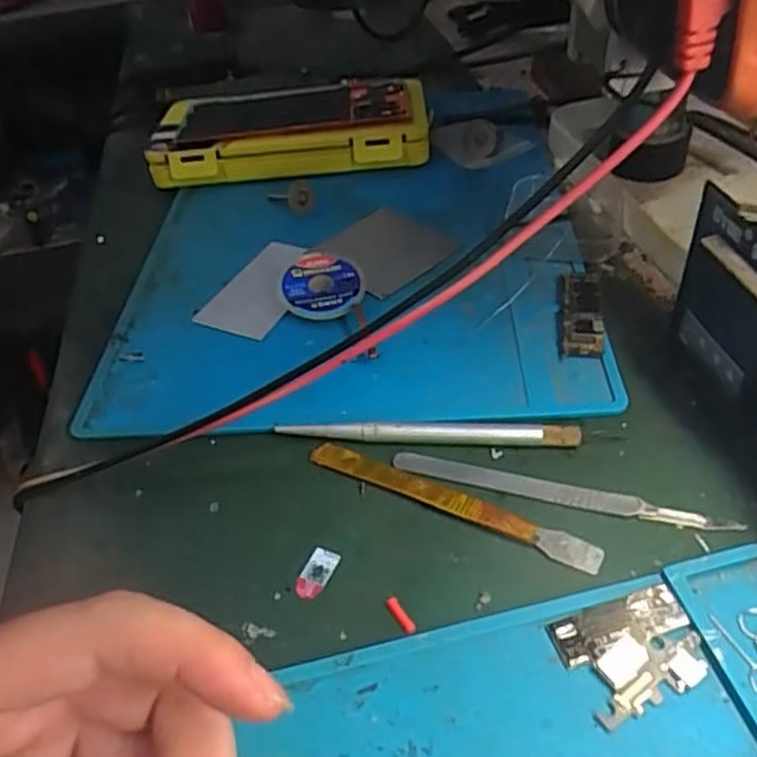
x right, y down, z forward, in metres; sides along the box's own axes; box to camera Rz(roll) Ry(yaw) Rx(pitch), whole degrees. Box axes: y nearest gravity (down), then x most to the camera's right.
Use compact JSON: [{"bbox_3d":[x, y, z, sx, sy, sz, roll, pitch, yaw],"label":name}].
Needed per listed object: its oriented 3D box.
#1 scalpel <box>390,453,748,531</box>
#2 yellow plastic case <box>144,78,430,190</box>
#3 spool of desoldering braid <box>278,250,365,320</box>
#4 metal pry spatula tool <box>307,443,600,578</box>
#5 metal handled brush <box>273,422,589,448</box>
[{"bbox_3d":[0.068,0.044,0.270,0.129,0.004,0.009,9,45,18],"label":"scalpel"},{"bbox_3d":[-0.063,-0.175,0.497,0.194,0.038,0.092,-2,43,6],"label":"yellow plastic case"},{"bbox_3d":[-0.028,-0.049,0.363,0.041,0.017,0.041,-4,43,4],"label":"spool of desoldering braid"},{"bbox_3d":[0.026,0.047,0.271,0.120,0.004,0.011,17,48,25],"label":"metal pry spatula tool"},{"bbox_3d":[0.020,0.023,0.294,0.125,0.008,0.009,0,43,8],"label":"metal handled brush"}]

